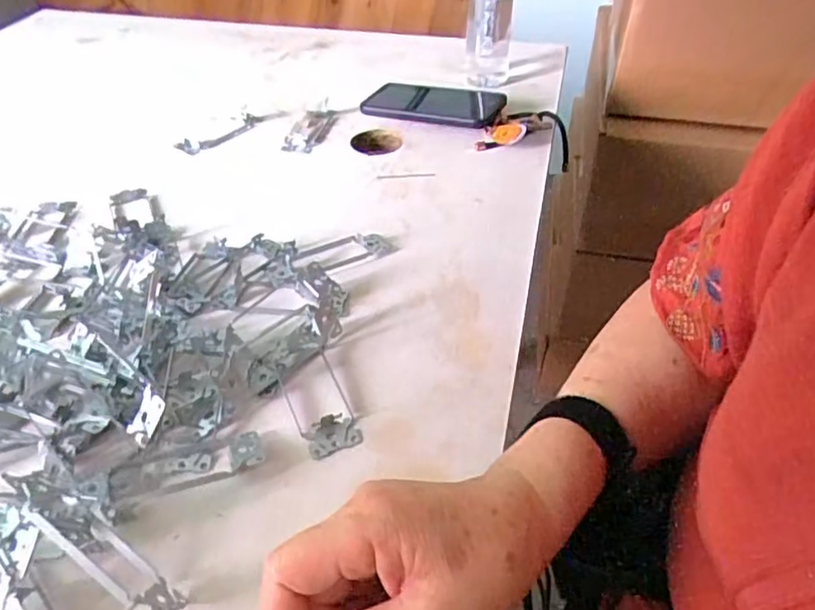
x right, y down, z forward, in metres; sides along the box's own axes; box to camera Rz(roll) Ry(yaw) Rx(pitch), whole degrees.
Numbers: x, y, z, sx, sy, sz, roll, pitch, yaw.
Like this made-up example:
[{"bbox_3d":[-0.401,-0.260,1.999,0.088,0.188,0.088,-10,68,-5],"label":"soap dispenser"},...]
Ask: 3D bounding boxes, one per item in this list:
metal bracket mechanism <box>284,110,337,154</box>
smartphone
[{"bbox_3d":[-0.111,-0.204,0.695,0.038,0.017,0.079,12,44,14],"label":"metal bracket mechanism"},{"bbox_3d":[0.029,-0.240,0.720,0.168,0.012,0.077,14,57,23],"label":"smartphone"}]

